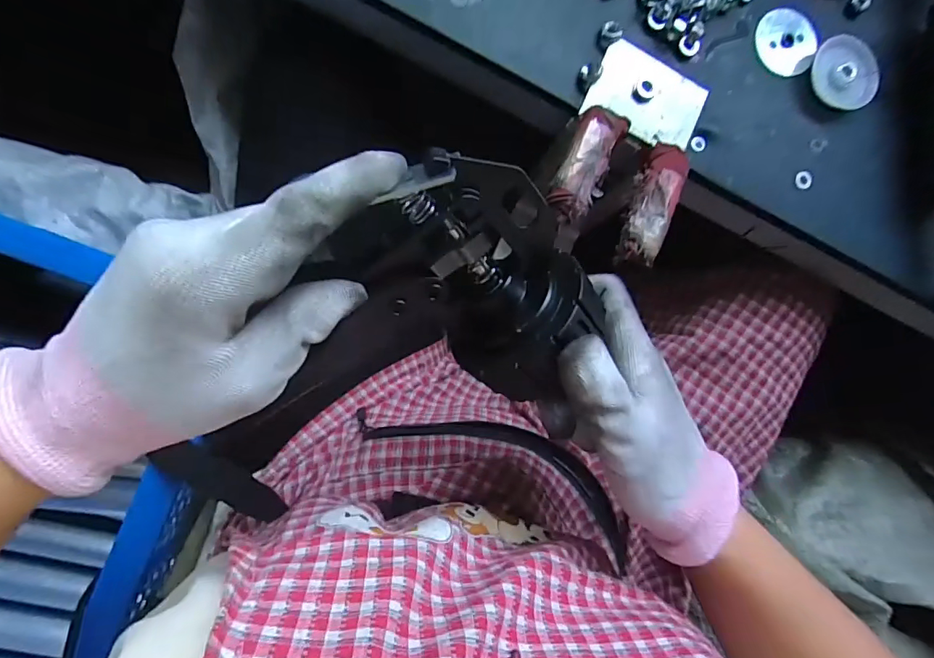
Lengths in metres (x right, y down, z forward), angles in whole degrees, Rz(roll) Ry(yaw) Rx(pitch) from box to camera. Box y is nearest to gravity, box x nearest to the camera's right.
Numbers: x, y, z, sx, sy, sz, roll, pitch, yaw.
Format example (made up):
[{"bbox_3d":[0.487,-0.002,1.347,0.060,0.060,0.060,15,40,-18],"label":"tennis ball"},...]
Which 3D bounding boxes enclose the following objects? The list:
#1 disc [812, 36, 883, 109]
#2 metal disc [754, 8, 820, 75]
[{"bbox_3d":[0.261,-0.177,0.330,0.047,0.009,0.042,13,86,-8],"label":"disc"},{"bbox_3d":[0.220,-0.200,0.330,0.042,0.006,0.044,0,88,-8],"label":"metal disc"}]

